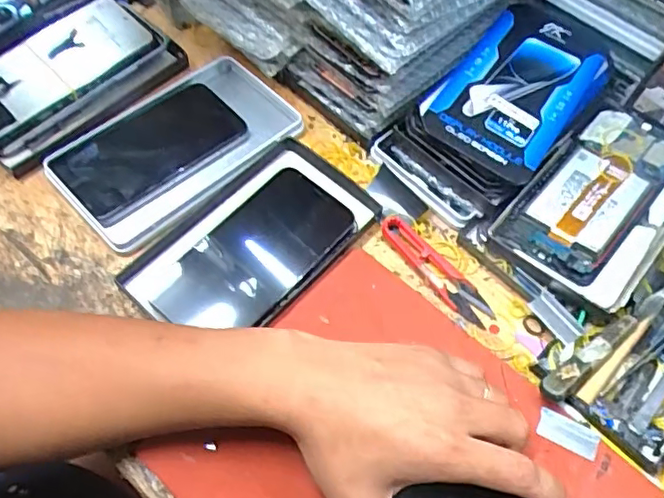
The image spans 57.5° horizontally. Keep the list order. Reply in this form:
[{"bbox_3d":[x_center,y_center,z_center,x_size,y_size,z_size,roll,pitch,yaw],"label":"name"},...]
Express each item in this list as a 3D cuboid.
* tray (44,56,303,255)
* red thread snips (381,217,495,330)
[{"bbox_3d":[-0.117,-0.079,0.471,0.103,0.020,0.183,42,66,18],"label":"tray"},{"bbox_3d":[0.077,0.014,0.445,0.022,0.009,0.104,-36,69,-21],"label":"red thread snips"}]

